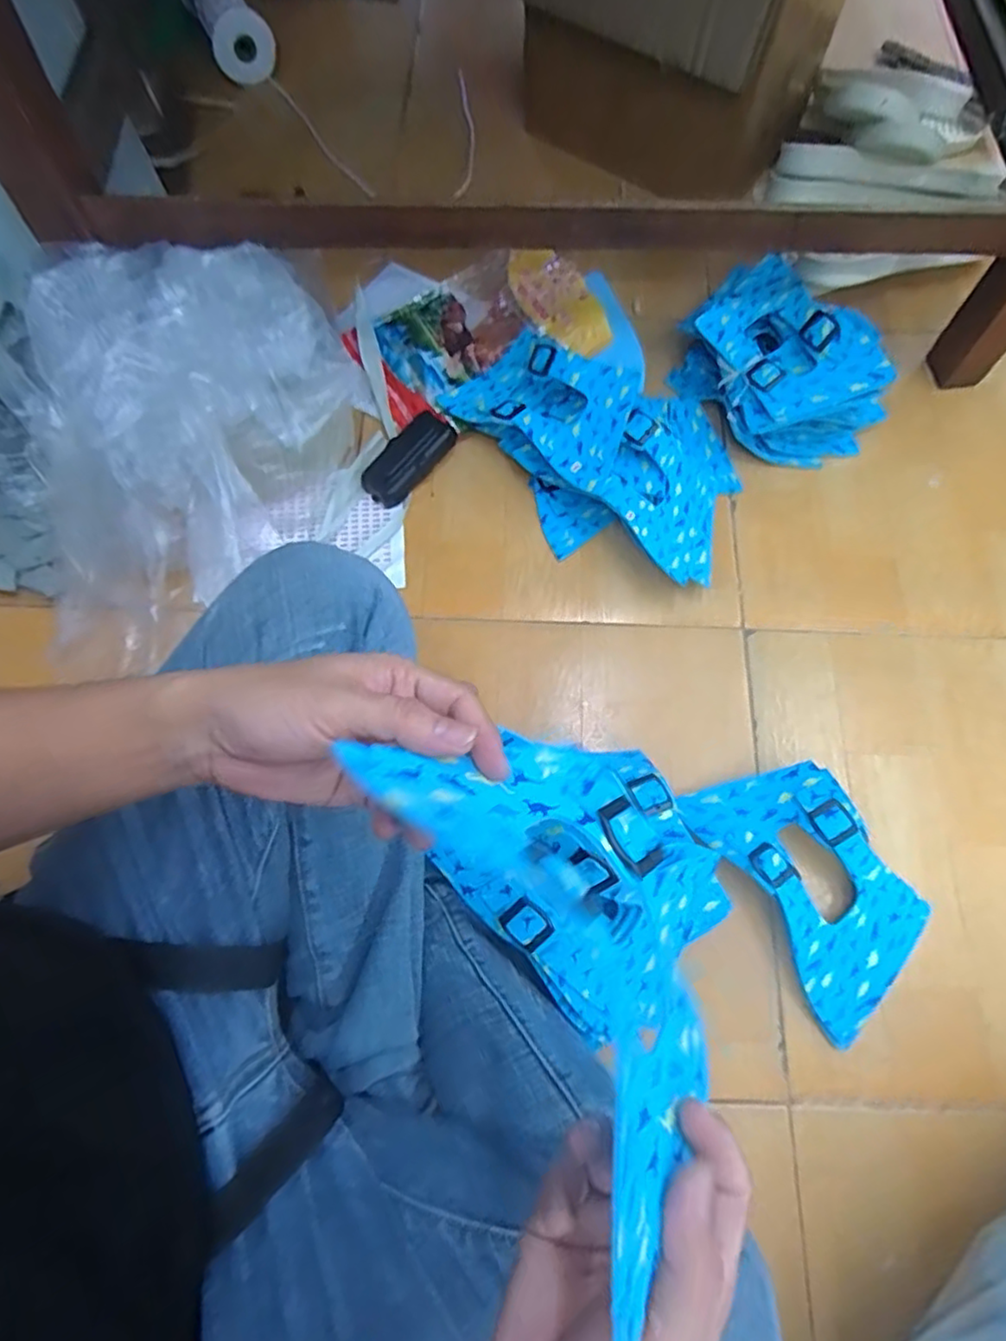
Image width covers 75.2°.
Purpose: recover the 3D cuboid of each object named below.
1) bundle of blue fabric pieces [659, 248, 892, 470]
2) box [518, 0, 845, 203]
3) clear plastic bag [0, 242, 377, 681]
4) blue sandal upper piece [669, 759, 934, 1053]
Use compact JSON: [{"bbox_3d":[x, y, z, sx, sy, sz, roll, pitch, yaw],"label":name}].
[{"bbox_3d":[0.284,-0.324,0.688,0.144,0.113,0.229,-40,76,-13],"label":"bundle of blue fabric pieces"},{"bbox_3d":[0.191,-0.758,0.747,0.314,0.270,0.206,35,74,10],"label":"box"},{"bbox_3d":[-0.359,-0.243,0.621,0.316,0.152,0.394,40,75,12],"label":"clear plastic bag"},{"bbox_3d":[0.259,0.172,0.539,0.138,0.053,0.220,-29,74,-10],"label":"blue sandal upper piece"}]

